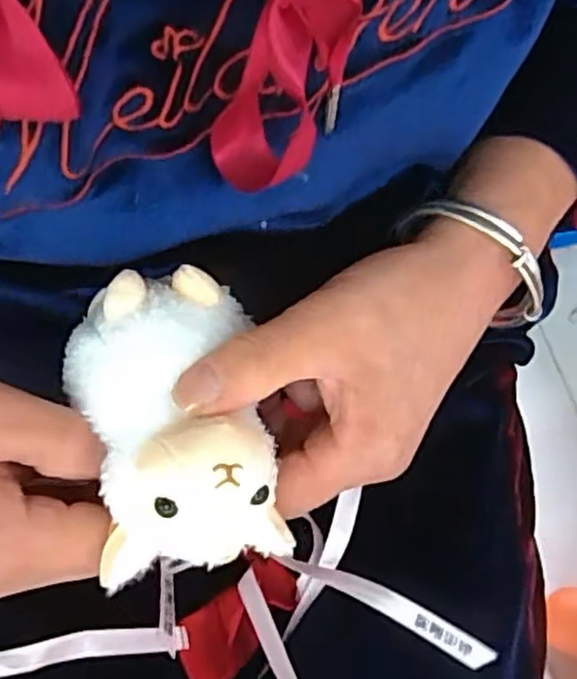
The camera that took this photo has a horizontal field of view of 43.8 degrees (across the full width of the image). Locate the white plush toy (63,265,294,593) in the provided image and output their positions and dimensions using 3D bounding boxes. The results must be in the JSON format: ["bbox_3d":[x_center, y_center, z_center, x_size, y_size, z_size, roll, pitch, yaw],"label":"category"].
[{"bbox_3d":[-0.042,0.025,0.249,0.062,0.045,0.102,-12,64,-6],"label":"white plush toy"}]

